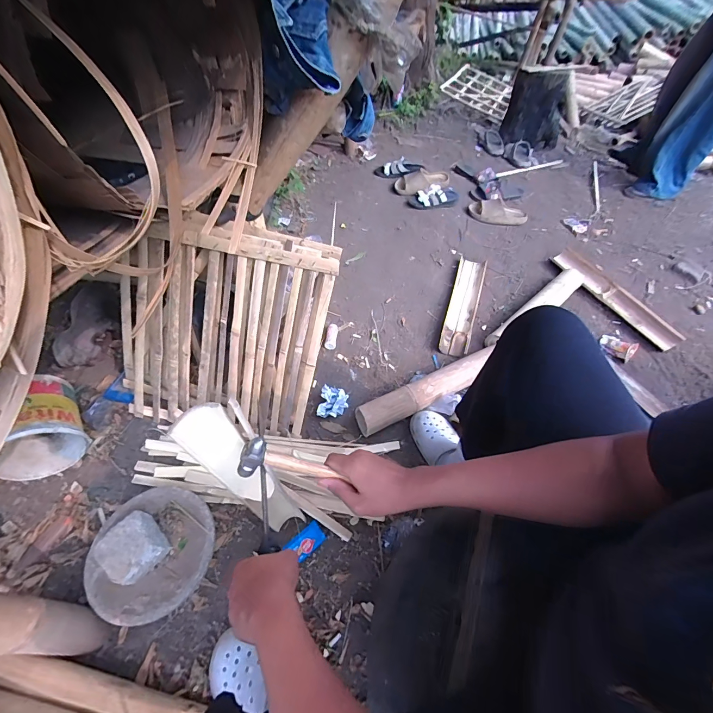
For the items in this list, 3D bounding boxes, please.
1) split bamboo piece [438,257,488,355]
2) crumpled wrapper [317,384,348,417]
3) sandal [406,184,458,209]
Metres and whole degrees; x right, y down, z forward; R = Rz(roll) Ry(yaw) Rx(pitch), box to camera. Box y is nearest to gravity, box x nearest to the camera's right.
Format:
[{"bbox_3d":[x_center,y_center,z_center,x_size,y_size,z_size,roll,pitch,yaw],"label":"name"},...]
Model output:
[{"bbox_3d":[0.399,-0.199,1.255,0.102,0.033,0.488,19,58,8],"label":"split bamboo piece"},{"bbox_3d":[-0.065,0.136,0.981,0.081,0.060,0.095,6,50,4],"label":"crumpled wrapper"},{"bbox_3d":[0.375,-0.749,1.604,0.267,0.078,0.102,-19,53,-16],"label":"sandal"}]

